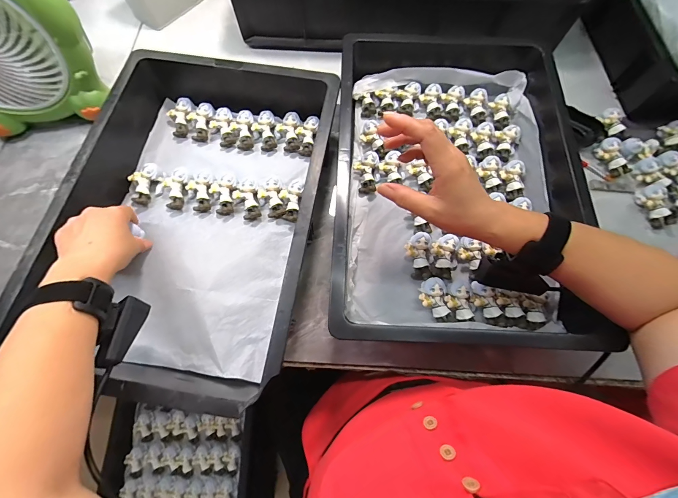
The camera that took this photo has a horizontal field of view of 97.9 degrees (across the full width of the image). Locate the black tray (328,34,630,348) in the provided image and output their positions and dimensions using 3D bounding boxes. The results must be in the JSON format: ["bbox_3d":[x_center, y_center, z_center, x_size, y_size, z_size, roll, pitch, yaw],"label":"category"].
[{"bbox_3d":[0.153,-0.116,0.426,0.310,0.099,0.479,2,72,0],"label":"black tray"}]

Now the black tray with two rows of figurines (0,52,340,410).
[{"bbox_3d":[-0.176,-0.062,0.395,0.292,0.094,0.453,9,72,3],"label":"black tray with two rows of figurines"}]

